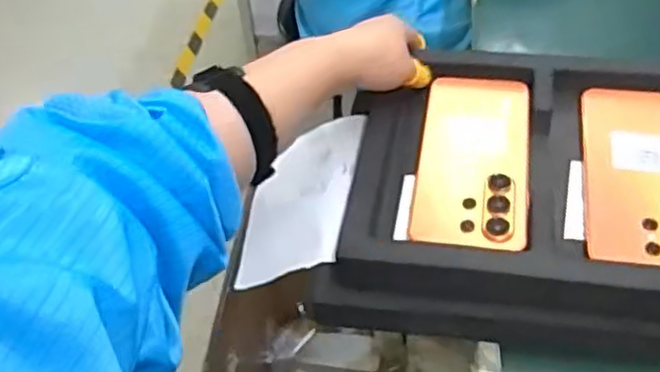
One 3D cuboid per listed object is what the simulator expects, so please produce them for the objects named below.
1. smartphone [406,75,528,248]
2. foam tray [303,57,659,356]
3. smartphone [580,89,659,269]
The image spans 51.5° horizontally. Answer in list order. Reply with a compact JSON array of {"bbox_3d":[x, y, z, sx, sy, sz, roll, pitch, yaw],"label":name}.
[{"bbox_3d":[0.105,-0.023,0.497,0.076,0.014,0.178,6,50,10],"label":"smartphone"},{"bbox_3d":[0.257,0.011,0.465,0.495,0.058,0.233,7,50,10],"label":"foam tray"},{"bbox_3d":[0.217,-0.010,0.476,0.075,0.009,0.175,1,48,17],"label":"smartphone"}]

